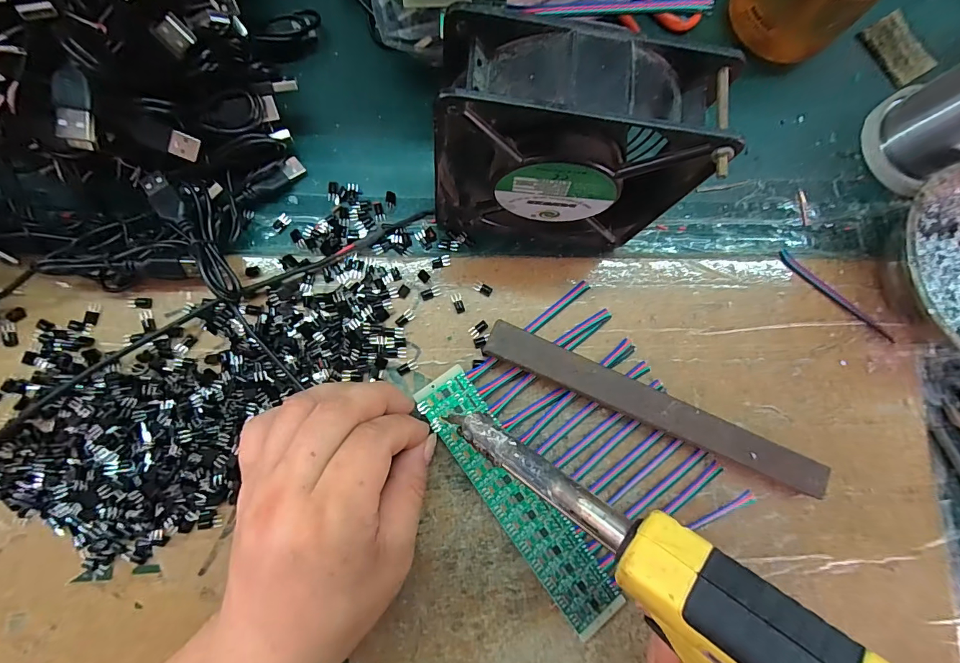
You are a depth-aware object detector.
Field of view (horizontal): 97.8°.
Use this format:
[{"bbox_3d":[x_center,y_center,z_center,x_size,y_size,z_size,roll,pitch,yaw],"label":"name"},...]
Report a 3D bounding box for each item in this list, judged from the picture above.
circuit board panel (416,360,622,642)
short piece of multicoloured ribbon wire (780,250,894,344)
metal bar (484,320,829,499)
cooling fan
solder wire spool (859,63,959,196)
[{"bbox_3d":[0.022,0.095,0.238,0.033,0.004,0.164,-35,88,-9],"label":"circuit board panel"},{"bbox_3d":[0.236,-0.022,0.278,0.092,0.004,0.008,41,80,1],"label":"short piece of multicoloured ribbon wire"},{"bbox_3d":[0.104,0.047,0.248,0.215,0.019,0.020,24,81,-2],"label":"metal bar"},{"bbox_3d":[0.038,-0.085,0.210,0.116,0.119,0.045,7,82,-5],"label":"cooling fan"},{"bbox_3d":[0.312,-0.141,0.273,0.064,0.069,0.065,-29,86,-9],"label":"solder wire spool"}]

